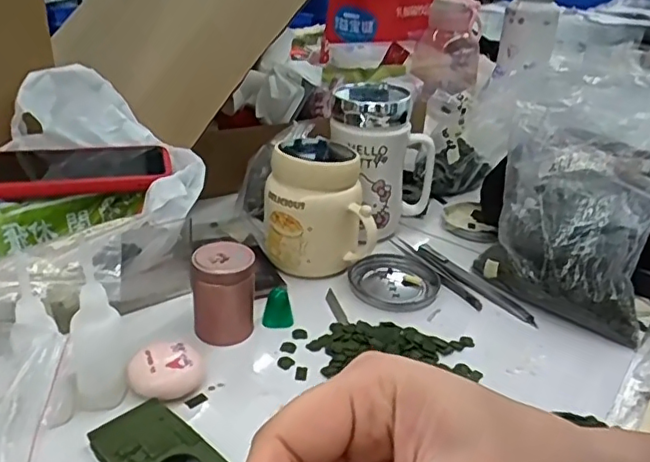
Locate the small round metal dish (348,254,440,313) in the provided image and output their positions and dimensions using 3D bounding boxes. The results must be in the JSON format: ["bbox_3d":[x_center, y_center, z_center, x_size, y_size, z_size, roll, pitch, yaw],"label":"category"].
[{"bbox_3d":[0.061,0.045,0.527,0.078,0.010,0.081,2,28,-1],"label":"small round metal dish"}]

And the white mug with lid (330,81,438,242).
[{"bbox_3d":[0.052,-0.067,0.580,0.097,0.147,0.076,-17,34,-33],"label":"white mug with lid"}]

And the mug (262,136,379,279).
[{"bbox_3d":[-0.005,-0.024,0.530,0.094,0.115,0.084,1,28,-2],"label":"mug"}]

